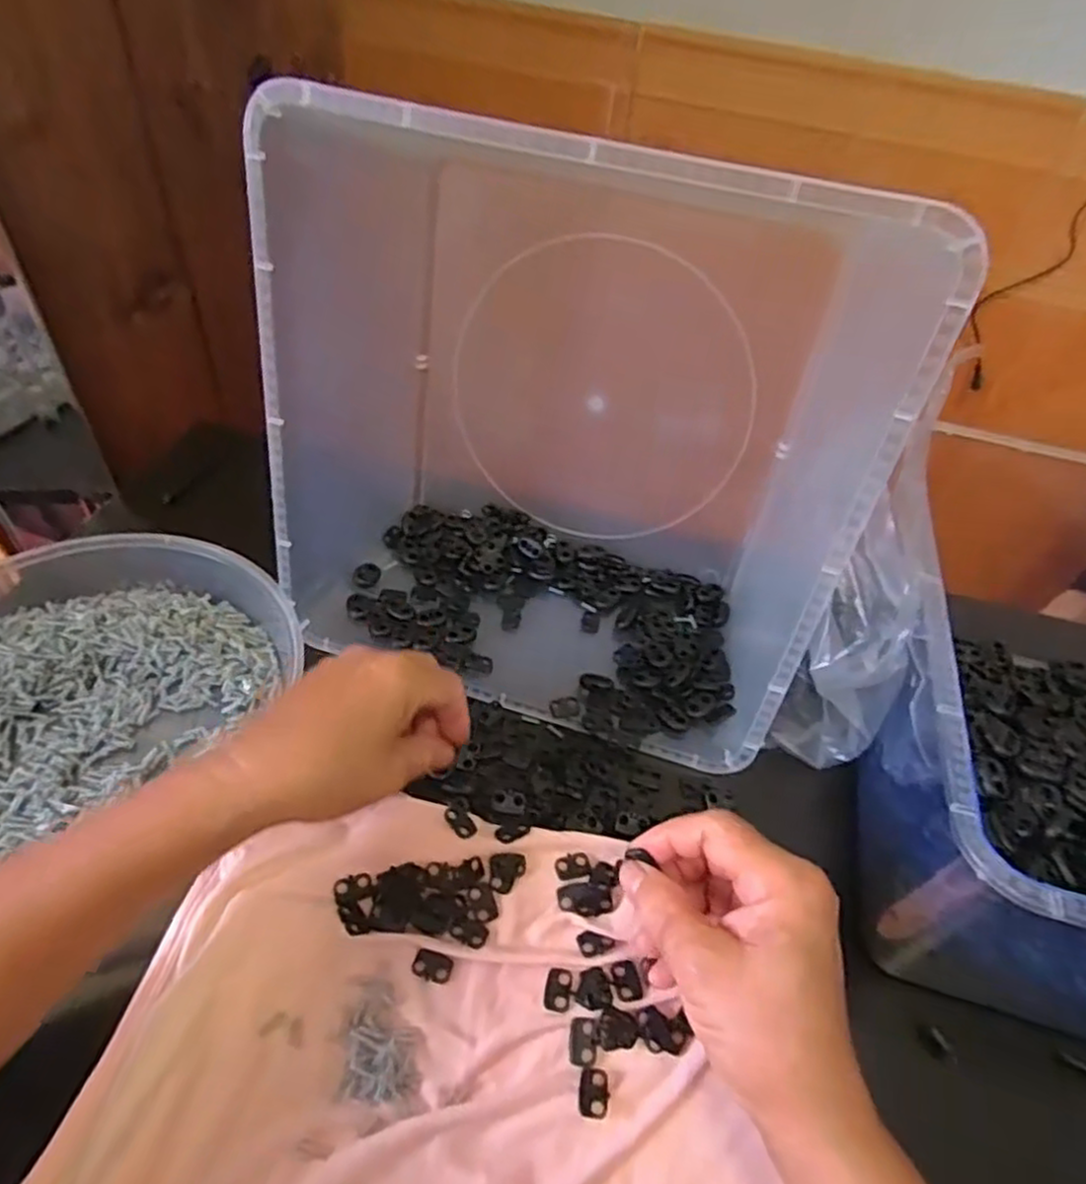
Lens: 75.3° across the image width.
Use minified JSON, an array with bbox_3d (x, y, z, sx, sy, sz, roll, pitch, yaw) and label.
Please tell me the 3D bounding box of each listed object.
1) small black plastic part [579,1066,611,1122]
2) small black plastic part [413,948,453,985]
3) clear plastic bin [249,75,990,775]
[{"bbox_3d":[0.022,0.212,0.298,0.012,0.006,0.018,8,46,1],"label":"small black plastic part"},{"bbox_3d":[-0.051,0.174,0.328,0.018,0.004,0.012,14,47,7],"label":"small black plastic part"},{"bbox_3d":[0.016,-0.089,0.409,0.302,0.288,0.162,16,36,9],"label":"clear plastic bin"}]

